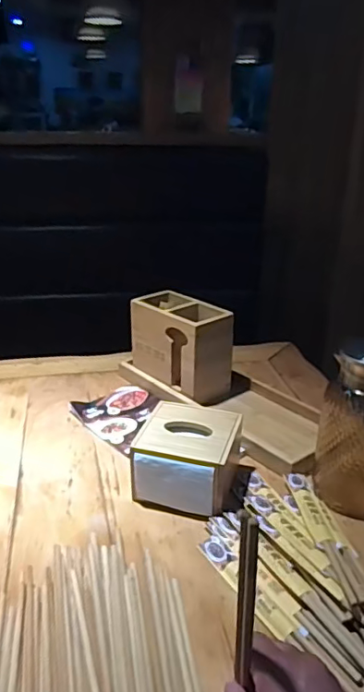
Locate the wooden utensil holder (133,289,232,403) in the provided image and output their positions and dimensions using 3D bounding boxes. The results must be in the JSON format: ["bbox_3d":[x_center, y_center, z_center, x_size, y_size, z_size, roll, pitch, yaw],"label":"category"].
[{"bbox_3d":[0.000,0.004,0.962,0.102,0.161,0.159,-20,31,-39],"label":"wooden utensil holder"}]

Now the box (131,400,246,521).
[{"bbox_3d":[0.009,0.149,0.714,0.120,0.091,0.138,7,23,14],"label":"box"}]

